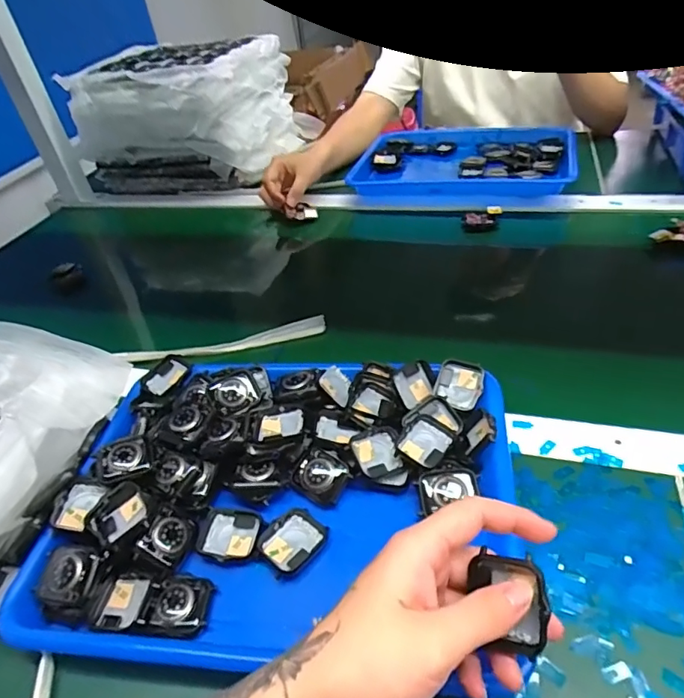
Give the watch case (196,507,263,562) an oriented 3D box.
[{"bbox_3d":[-0.082,0.137,0.376,0.045,0.013,0.040,1,42,12],"label":"watch case"}]

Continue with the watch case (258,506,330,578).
[{"bbox_3d":[-0.034,0.137,0.361,0.037,0.008,0.045,28,53,36],"label":"watch case"}]

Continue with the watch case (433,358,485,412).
[{"bbox_3d":[0.100,0.030,0.432,0.037,0.013,0.042,17,77,20],"label":"watch case"}]

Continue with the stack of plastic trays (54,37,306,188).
[{"bbox_3d":[-0.277,-0.440,0.942,0.338,0.190,0.284,5,42,16],"label":"stack of plastic trays"}]

